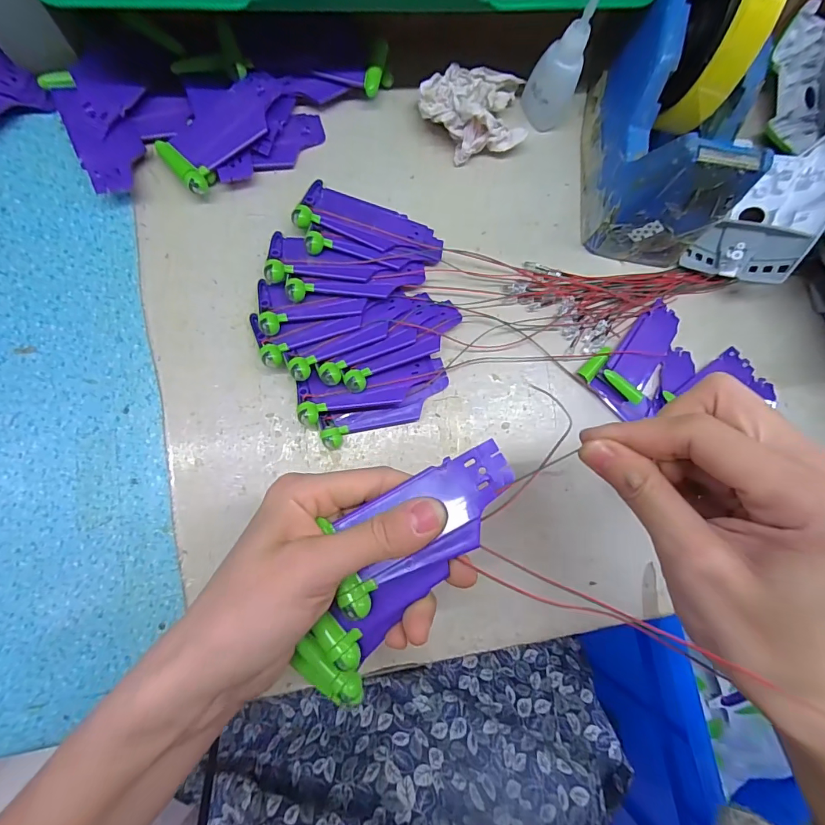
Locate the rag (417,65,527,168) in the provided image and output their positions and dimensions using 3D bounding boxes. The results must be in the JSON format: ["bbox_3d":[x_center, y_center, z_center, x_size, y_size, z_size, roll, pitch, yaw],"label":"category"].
[{"bbox_3d":[0.044,-0.214,0.300,0.075,0.037,0.053,-6,84,-7],"label":"rag"}]

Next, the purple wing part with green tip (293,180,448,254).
[{"bbox_3d":[-0.028,-0.127,0.293,0.097,0.014,0.039,17,65,-6],"label":"purple wing part with green tip"}]

